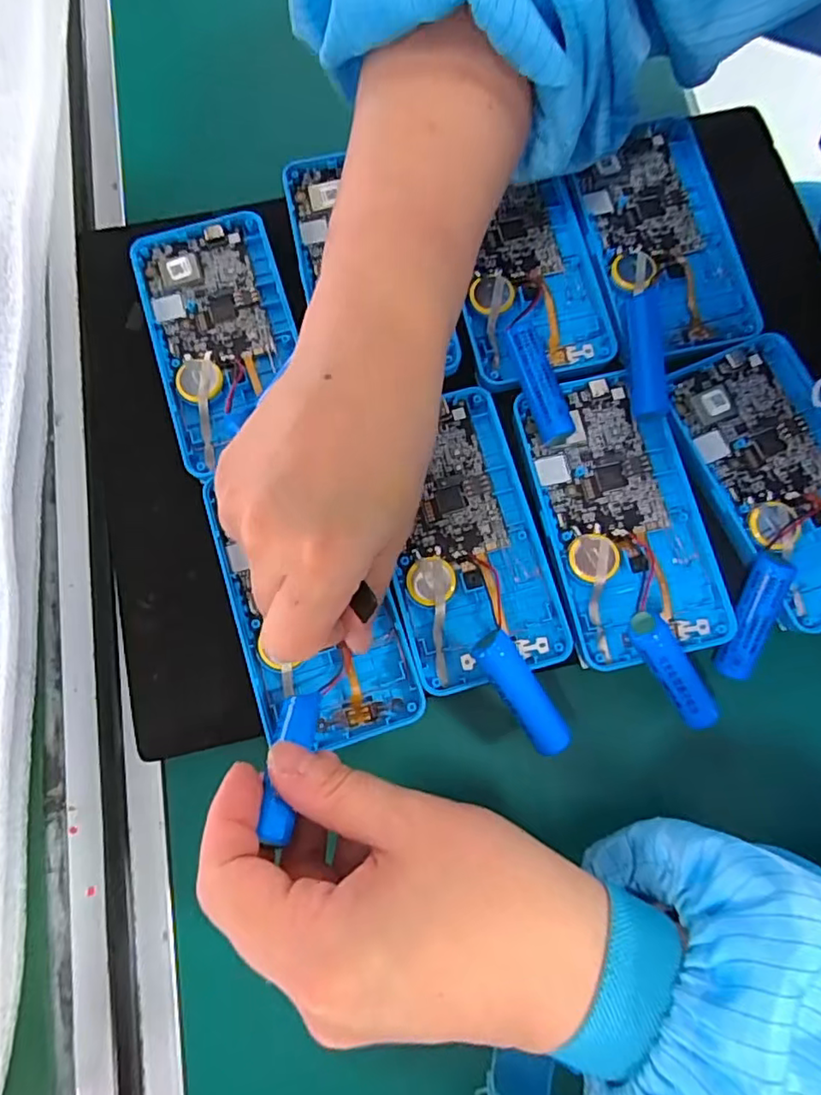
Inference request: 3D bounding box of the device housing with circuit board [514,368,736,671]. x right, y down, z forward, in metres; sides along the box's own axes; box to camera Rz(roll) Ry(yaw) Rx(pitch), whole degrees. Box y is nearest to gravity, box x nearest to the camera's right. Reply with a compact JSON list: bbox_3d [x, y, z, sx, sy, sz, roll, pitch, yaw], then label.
[{"bbox_3d":[0.088,-0.016,0.245,0.064,0.008,0.118,-12,78,-3],"label":"device housing with circuit board"}]

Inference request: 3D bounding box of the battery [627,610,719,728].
[{"bbox_3d":[0.098,0.048,0.222,0.013,0.011,0.051,-38,104,-8],"label":"battery"}]

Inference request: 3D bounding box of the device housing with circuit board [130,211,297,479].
[{"bbox_3d":[-0.083,-0.094,0.270,0.062,0.014,0.114,-19,78,-4],"label":"device housing with circuit board"}]

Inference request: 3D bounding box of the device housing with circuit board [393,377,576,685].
[{"bbox_3d":[0.020,-0.005,0.247,0.061,0.009,0.117,-16,78,-3],"label":"device housing with circuit board"}]

